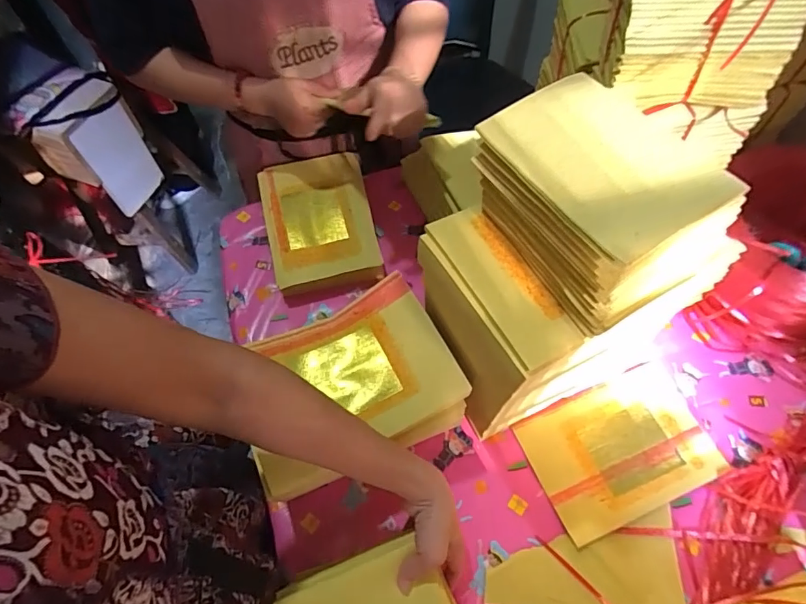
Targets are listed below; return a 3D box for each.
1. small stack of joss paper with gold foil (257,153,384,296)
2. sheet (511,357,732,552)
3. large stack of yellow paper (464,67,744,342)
[{"bbox_3d":[-0.134,-0.125,0.762,0.167,0.065,0.219,-11,63,-6],"label":"small stack of joss paper with gold foil"},{"bbox_3d":[0.289,0.194,0.621,0.235,0.006,0.159,-22,63,-9],"label":"sheet"},{"bbox_3d":[0.154,-0.085,0.372,0.121,0.119,0.178,-32,66,-15],"label":"large stack of yellow paper"}]

